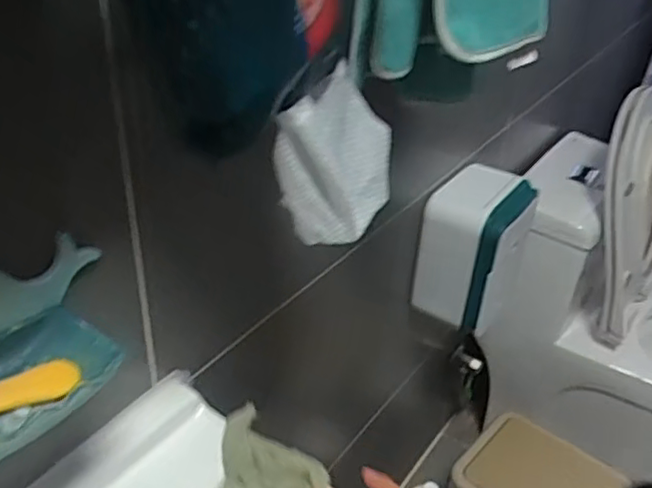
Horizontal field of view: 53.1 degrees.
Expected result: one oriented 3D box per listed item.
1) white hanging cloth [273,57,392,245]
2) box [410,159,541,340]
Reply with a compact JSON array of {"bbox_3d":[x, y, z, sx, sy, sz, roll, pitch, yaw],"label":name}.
[{"bbox_3d":[0.009,-0.060,0.447,0.023,0.108,0.104,6,38,39],"label":"white hanging cloth"},{"bbox_3d":[0.219,0.001,0.976,0.129,0.197,0.144,19,36,21],"label":"box"}]

